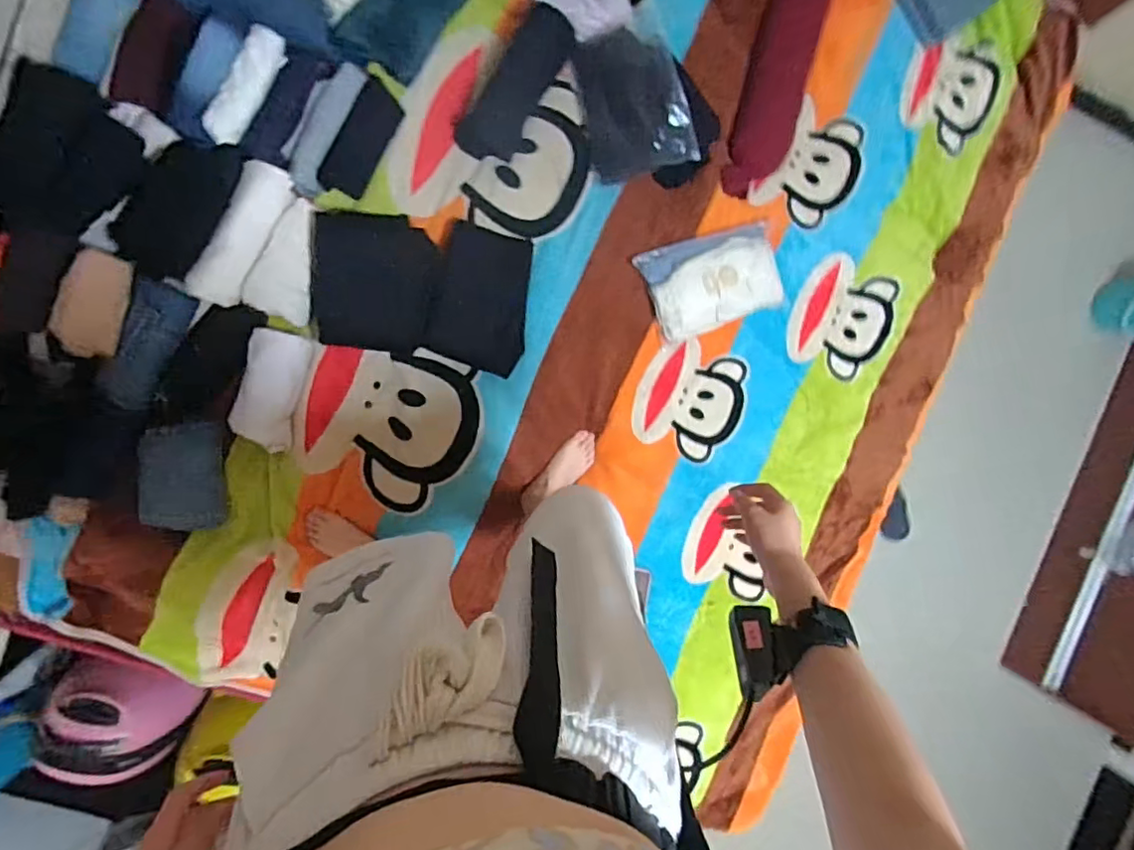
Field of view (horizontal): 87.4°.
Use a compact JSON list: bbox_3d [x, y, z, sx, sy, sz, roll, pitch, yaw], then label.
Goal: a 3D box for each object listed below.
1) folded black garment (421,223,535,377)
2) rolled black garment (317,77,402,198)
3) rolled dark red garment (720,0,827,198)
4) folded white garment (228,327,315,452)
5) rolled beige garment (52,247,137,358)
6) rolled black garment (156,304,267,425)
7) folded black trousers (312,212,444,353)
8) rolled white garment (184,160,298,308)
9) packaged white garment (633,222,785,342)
[{"bbox_3d":[-0.179,-0.265,1.258,0.203,0.025,0.284,13,93,-9],"label":"folded black garment"},{"bbox_3d":[-0.397,-0.549,1.147,0.084,0.030,0.215,28,90,-9],"label":"rolled black garment"},{"bbox_3d":[0.469,-0.796,1.271,0.130,0.082,0.590,10,108,-9],"label":"rolled dark red garment"},{"bbox_3d":[-0.605,-0.072,1.208,0.116,0.028,0.239,17,92,-9],"label":"folded white garment"},{"bbox_3d":[-0.850,-0.217,1.062,0.105,0.070,0.185,15,92,-9],"label":"rolled beige garment"},{"bbox_3d":[-0.682,-0.113,1.136,0.109,0.042,0.260,26,91,-9],"label":"rolled black garment"},{"bbox_3d":[-0.387,-0.290,1.201,0.234,0.061,0.265,5,94,-9],"label":"folded black trousers"},{"bbox_3d":[-0.618,-0.360,1.117,0.091,0.051,0.282,31,90,-9],"label":"rolled white garment"},{"bbox_3d":[0.323,-0.317,1.294,0.295,0.074,0.203,-21,97,-6],"label":"packaged white garment"}]

